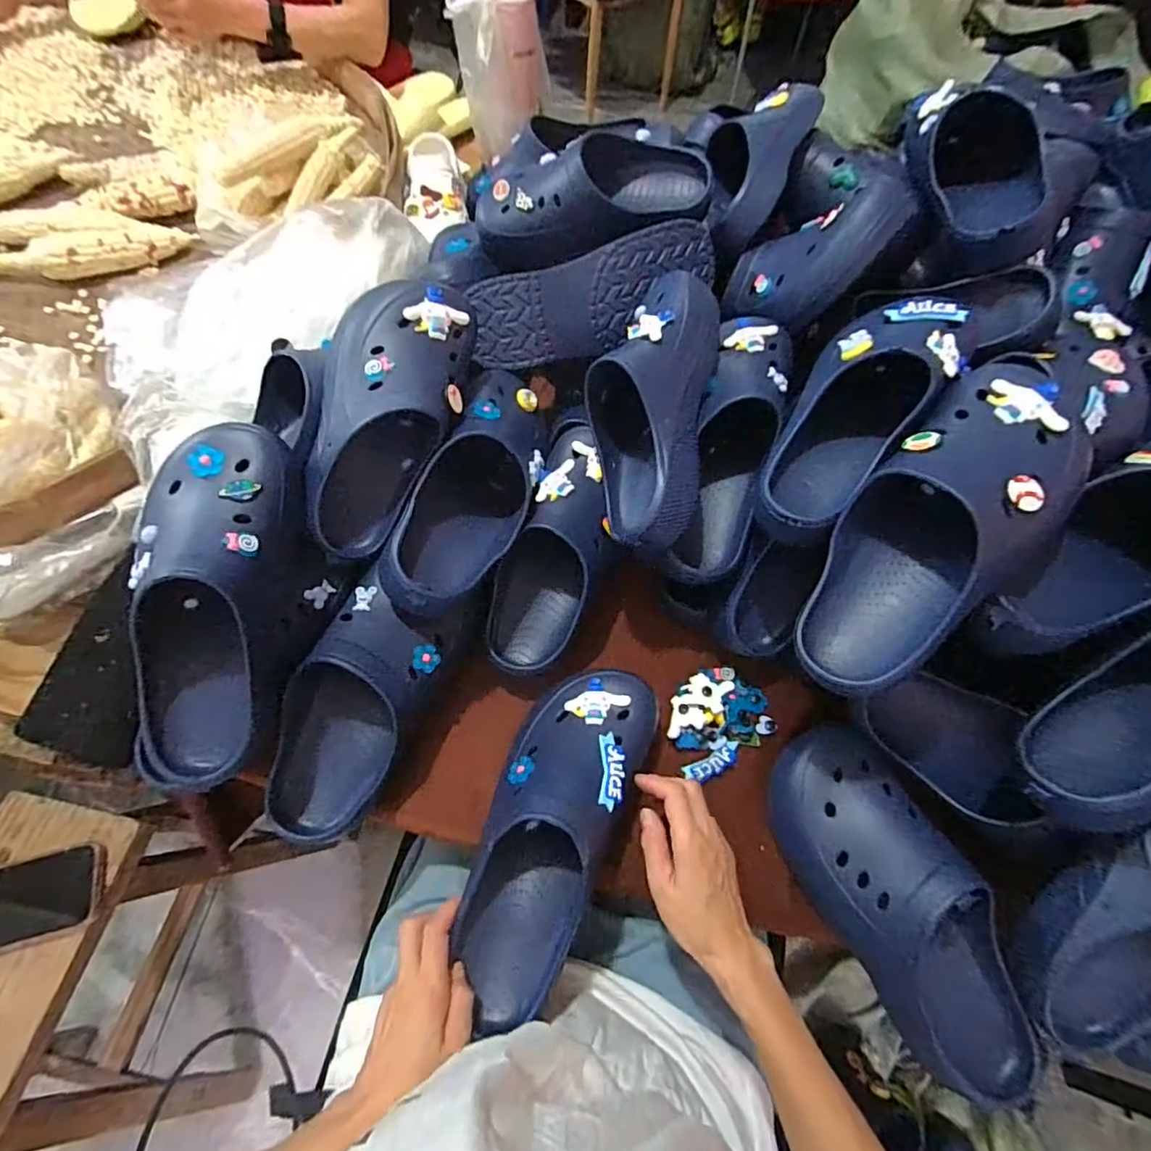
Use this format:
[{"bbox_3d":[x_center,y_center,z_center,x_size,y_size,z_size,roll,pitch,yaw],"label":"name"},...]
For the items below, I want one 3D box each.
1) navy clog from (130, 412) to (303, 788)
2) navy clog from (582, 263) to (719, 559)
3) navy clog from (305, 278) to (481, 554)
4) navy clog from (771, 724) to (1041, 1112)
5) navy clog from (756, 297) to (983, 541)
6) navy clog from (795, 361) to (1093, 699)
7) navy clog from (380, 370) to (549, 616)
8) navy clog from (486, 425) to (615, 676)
[{"bbox_3d":[-0.284,0.028,0.447,0.104,0.105,0.296,5,88,-1],"label":"navy clog"},{"bbox_3d":[0.068,-0.161,0.539,0.115,0.081,0.290,7,79,0],"label":"navy clog"},{"bbox_3d":[-0.169,-0.139,0.510,0.114,0.078,0.250,21,91,7],"label":"navy clog"},{"bbox_3d":[0.272,0.268,0.469,0.112,0.090,0.296,-21,66,-13],"label":"navy clog"},{"bbox_3d":[0.242,-0.146,0.494,0.104,0.086,0.270,35,88,13],"label":"navy clog"},{"bbox_3d":[0.273,-0.036,0.425,0.127,0.089,0.288,35,93,14],"label":"navy clog"},{"bbox_3d":[-0.091,-0.083,0.546,0.103,0.096,0.277,9,63,1],"label":"navy clog"},{"bbox_3d":[-0.014,-0.026,0.566,0.106,0.081,0.253,15,89,4],"label":"navy clog"}]

